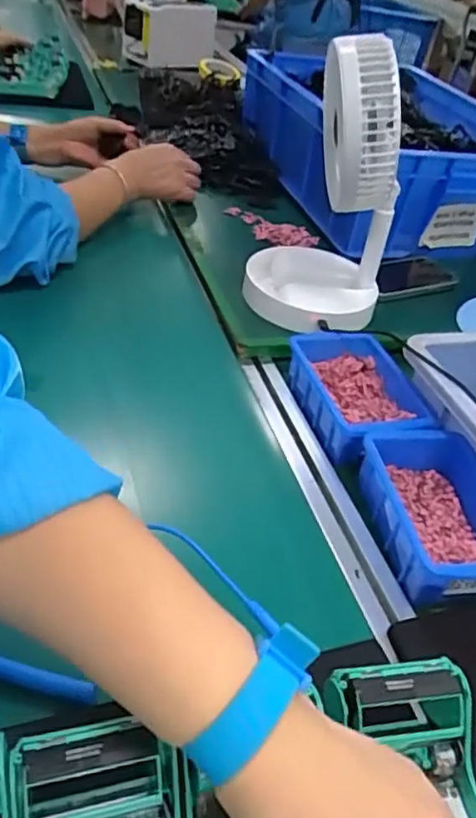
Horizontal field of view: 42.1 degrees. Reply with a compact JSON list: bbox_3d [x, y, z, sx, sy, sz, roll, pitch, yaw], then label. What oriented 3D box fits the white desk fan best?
[{"bbox_3d":[0.102,-0.248,0.672,0.150,0.276,0.171,9,40,-2],"label":"white desk fan"}]

